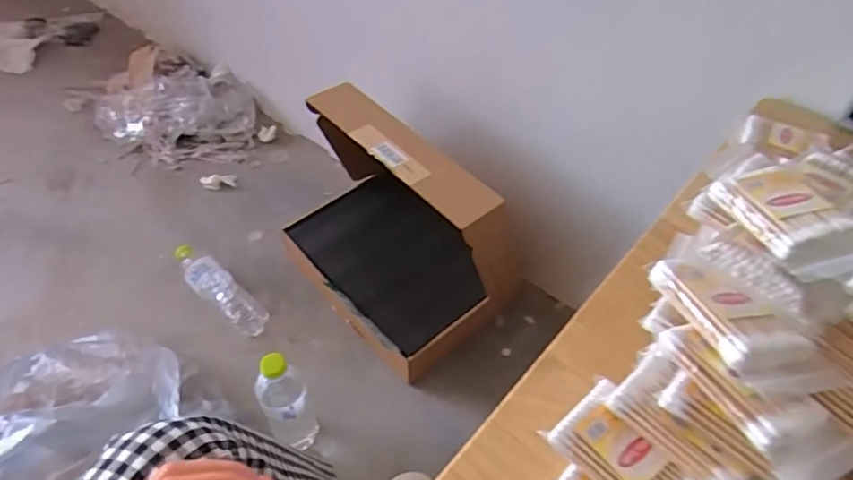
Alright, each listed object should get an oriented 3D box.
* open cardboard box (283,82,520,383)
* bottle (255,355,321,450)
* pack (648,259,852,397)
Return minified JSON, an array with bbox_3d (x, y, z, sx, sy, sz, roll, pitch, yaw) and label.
[{"bbox_3d":[-0.058,-0.025,0.938,0.364,0.340,0.236,38,58,25],"label":"open cardboard box"},{"bbox_3d":[-0.195,0.222,0.802,0.065,0.230,0.076,-18,54,-17],"label":"bottle"},{"bbox_3d":[0.169,0.042,0.307,0.054,0.019,0.093,-15,53,-15],"label":"pack"}]

